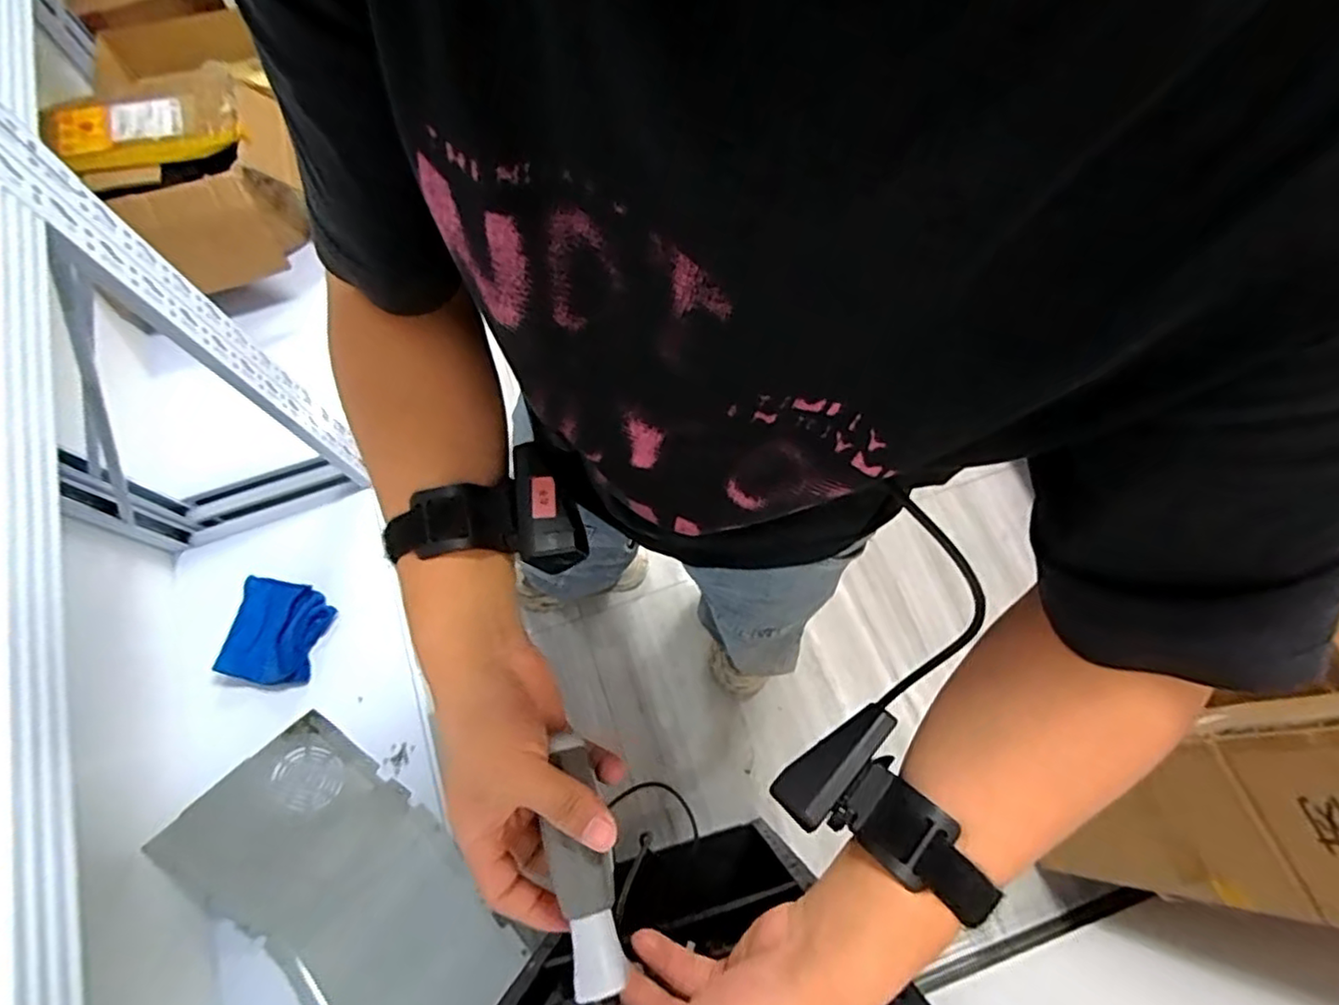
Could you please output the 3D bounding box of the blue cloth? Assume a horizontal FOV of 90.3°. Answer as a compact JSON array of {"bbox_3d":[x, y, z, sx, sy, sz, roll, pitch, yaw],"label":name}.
[{"bbox_3d":[-0.695,0.235,1.189,0.150,0.054,0.177,12,72,5],"label":"blue cloth"}]

